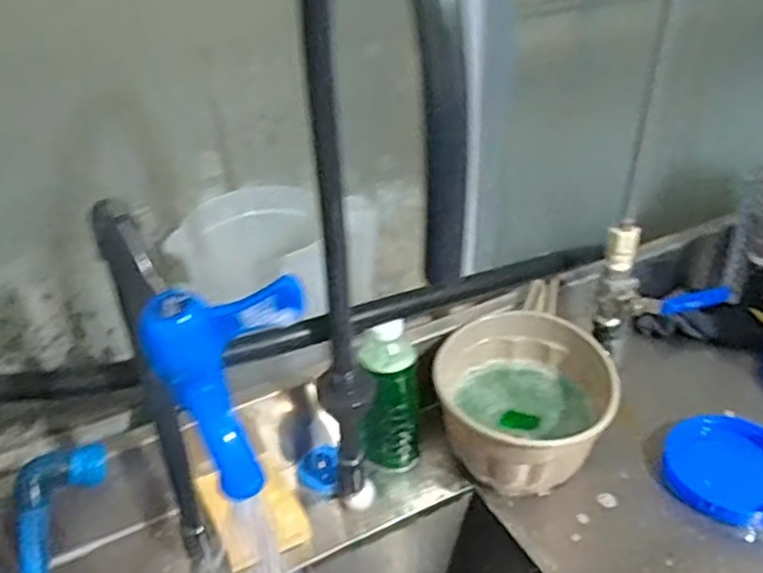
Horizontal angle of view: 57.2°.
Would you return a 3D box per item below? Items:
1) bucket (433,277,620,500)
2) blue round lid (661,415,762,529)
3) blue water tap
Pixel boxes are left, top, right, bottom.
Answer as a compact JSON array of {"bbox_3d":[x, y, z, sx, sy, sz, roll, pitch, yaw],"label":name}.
[{"bbox_3d":[0.142,0.108,0.722,0.169,0.114,0.219,-2,33,1],"label":"bucket"},{"bbox_3d":[0.342,0.176,0.682,0.123,0.025,0.121,-2,33,1],"label":"blue round lid"},{"bbox_3d":[-0.065,0.037,0.295,0.055,0.081,0.048,23,40,33],"label":"blue water tap"}]

